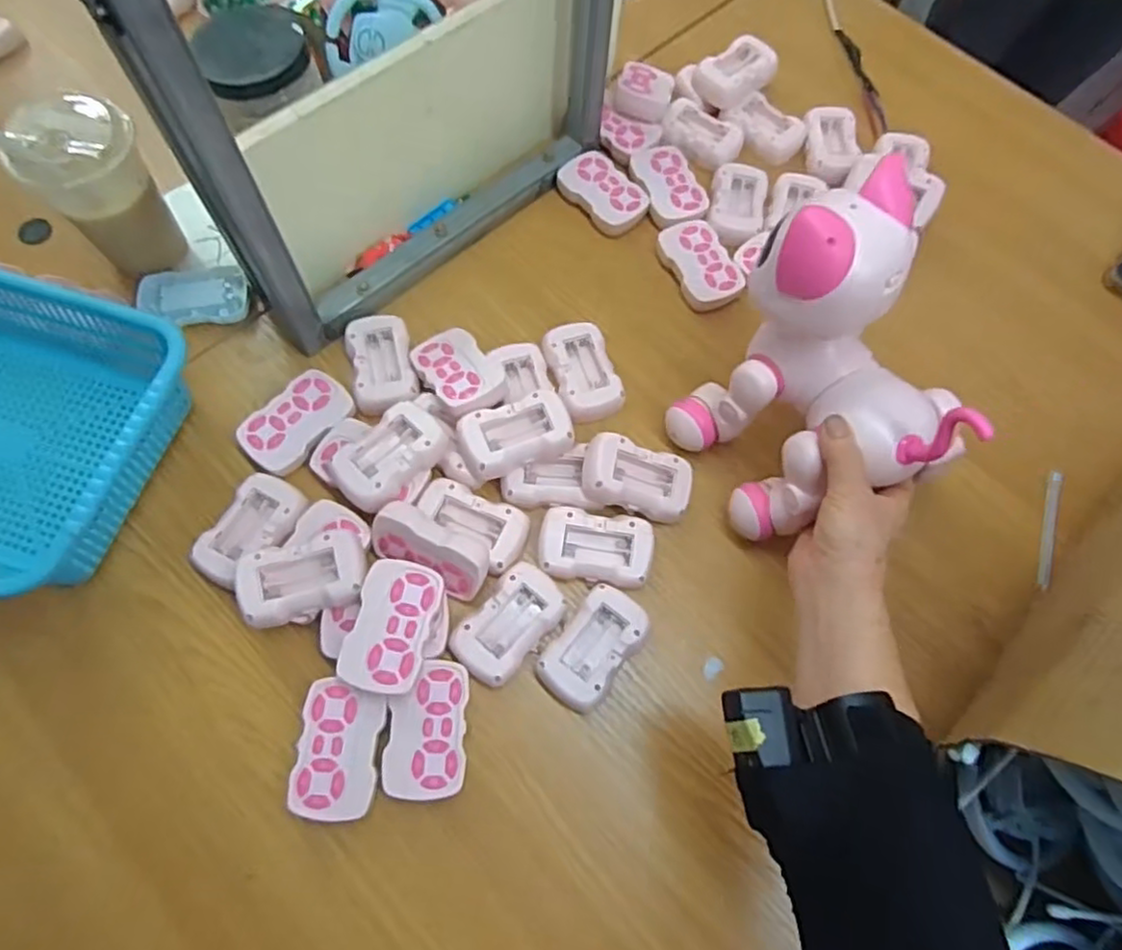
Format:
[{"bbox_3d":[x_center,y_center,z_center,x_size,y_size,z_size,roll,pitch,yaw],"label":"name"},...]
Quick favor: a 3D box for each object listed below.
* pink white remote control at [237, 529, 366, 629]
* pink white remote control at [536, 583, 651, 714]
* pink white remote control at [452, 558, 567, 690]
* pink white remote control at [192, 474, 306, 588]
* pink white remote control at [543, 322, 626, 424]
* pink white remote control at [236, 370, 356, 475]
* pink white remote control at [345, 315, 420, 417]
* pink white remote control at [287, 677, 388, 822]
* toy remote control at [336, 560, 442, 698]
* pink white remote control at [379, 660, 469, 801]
[{"bbox_3d":[-0.179,0.070,0.472,0.081,0.016,0.051,-15,69,-8],"label":"pink white remote control"},{"bbox_3d":[0.023,0.125,0.489,0.050,0.019,0.086,35,71,11],"label":"pink white remote control"},{"bbox_3d":[-0.038,0.108,0.492,0.048,0.021,0.085,37,71,12],"label":"pink white remote control"},{"bbox_3d":[-0.228,0.043,0.507,0.050,0.023,0.085,26,69,8],"label":"pink white remote control"},{"bbox_3d":[0.019,-0.084,0.579,0.051,0.029,0.088,-13,69,-7],"label":"pink white remote control"},{"bbox_3d":[-0.209,-0.039,0.543,0.053,0.025,0.087,38,71,12],"label":"pink white remote control"},{"bbox_3d":[-0.148,-0.091,0.567,0.050,0.020,0.087,-14,69,-8],"label":"pink white remote control"},{"bbox_3d":[-0.146,0.184,0.457,0.053,0.026,0.083,5,68,0],"label":"pink white remote control"},{"bbox_3d":[-0.114,0.105,0.467,0.052,0.025,0.084,13,68,3],"label":"toy remote control"},{"bbox_3d":[-0.090,0.173,0.462,0.051,0.025,0.085,3,68,-1],"label":"pink white remote control"}]

